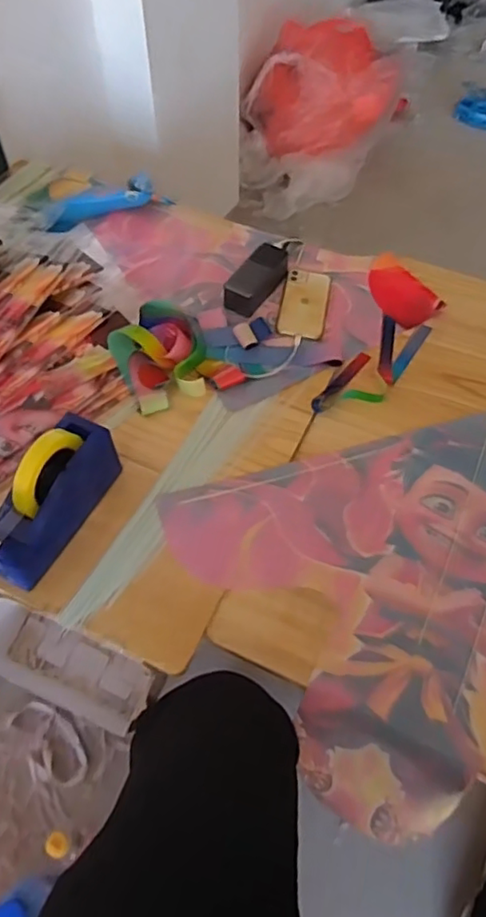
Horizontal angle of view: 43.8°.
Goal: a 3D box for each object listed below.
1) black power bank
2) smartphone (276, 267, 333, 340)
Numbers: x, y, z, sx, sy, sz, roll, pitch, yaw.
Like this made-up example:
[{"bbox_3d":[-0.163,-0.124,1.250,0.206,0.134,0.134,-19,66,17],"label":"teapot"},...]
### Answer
[{"bbox_3d":[0.027,-0.310,1.038,0.059,0.046,0.143,30,62,17],"label":"black power bank"},{"bbox_3d":[0.106,-0.266,1.027,0.080,0.013,0.157,9,56,6],"label":"smartphone"}]

